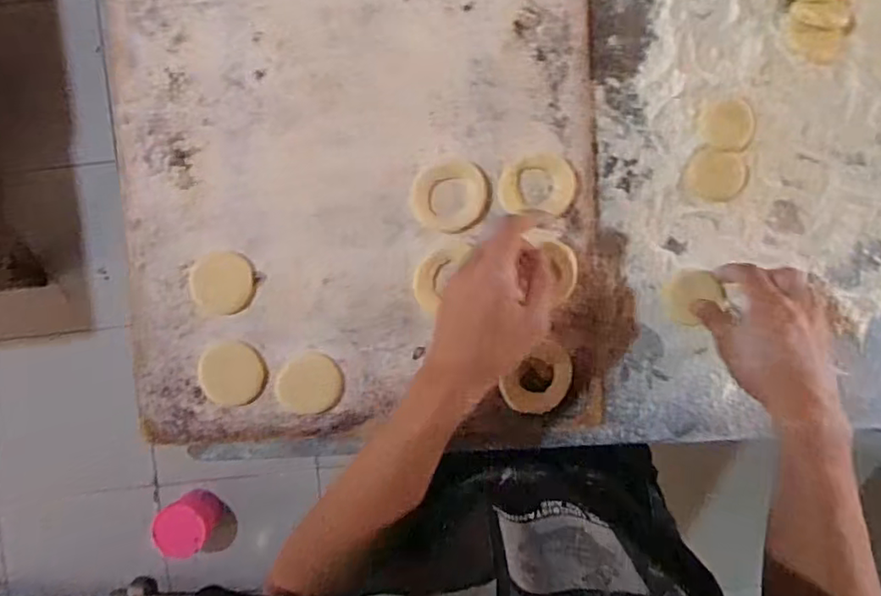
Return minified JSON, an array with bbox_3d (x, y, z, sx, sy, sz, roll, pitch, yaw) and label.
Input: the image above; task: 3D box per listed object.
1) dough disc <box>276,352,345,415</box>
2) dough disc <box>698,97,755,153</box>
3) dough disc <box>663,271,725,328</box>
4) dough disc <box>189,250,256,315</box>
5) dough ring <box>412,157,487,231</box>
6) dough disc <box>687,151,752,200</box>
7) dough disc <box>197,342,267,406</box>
[{"bbox_3d":[-0.120,0.079,0.546,0.058,0.008,0.053,0,93,0],"label":"dough disc"},{"bbox_3d":[0.259,-0.156,0.538,0.049,0.006,0.044,3,93,0],"label":"dough disc"},{"bbox_3d":[0.234,-0.002,0.551,0.053,0.009,0.046,-40,95,3],"label":"dough disc"},{"bbox_3d":[-0.197,-0.014,0.541,0.057,0.004,0.055,0,93,0],"label":"dough disc"},{"bbox_3d":[0.008,-0.091,0.527,0.065,0.013,0.063,0,93,0],"label":"dough ring"},{"bbox_3d":[0.253,-0.111,0.544,0.055,0.006,0.044,7,93,0],"label":"dough disc"},{"bbox_3d":[-0.189,0.068,0.542,0.060,0.006,0.054,43,92,-2],"label":"dough disc"}]

